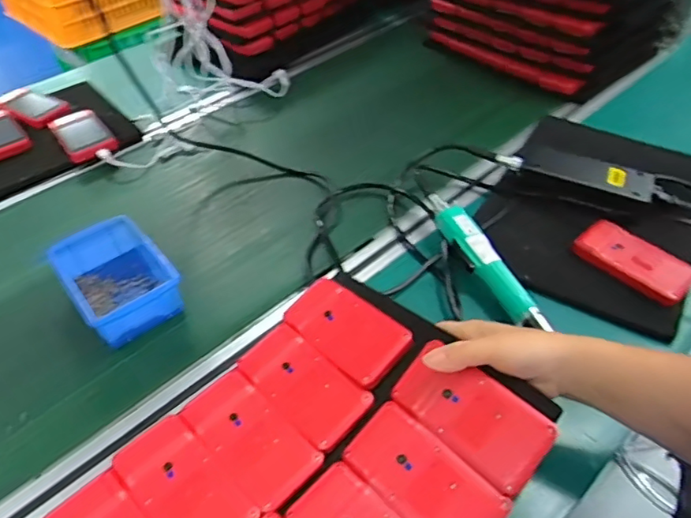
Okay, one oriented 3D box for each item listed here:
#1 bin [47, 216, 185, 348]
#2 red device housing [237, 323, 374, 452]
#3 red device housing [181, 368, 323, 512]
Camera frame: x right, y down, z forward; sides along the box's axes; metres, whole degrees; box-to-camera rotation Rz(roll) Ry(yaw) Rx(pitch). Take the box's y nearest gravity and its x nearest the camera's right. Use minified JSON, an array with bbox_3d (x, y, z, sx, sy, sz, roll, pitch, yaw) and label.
[{"bbox_3d":[-0.259,0.021,0.630,0.103,0.051,0.146,-30,52,-25],"label":"bin"},{"bbox_3d":[-0.037,0.105,0.477,0.060,0.010,0.118,-36,54,-29],"label":"red device housing"},{"bbox_3d":[-0.076,0.143,0.450,0.061,0.006,0.116,-35,54,-28],"label":"red device housing"}]

